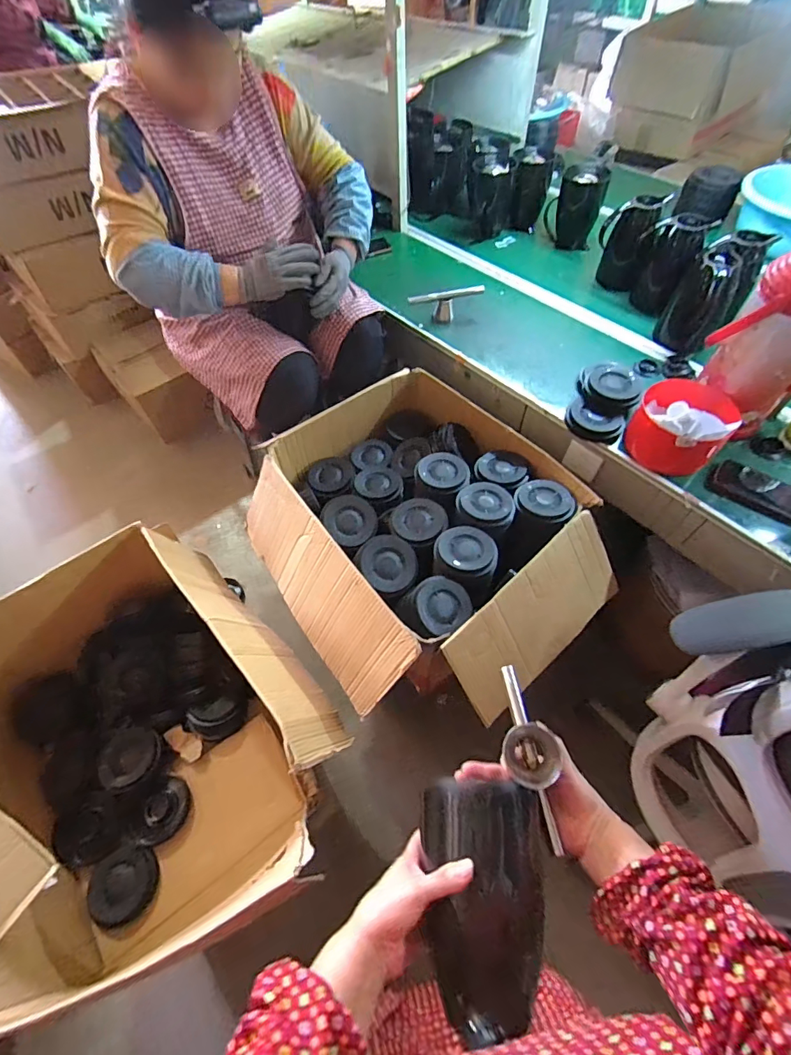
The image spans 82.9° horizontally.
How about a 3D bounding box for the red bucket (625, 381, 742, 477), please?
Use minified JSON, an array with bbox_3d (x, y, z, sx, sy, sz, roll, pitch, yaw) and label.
[{"bbox_3d":[0.572,-0.197,0.914,0.165,0.185,0.165,-1,58,2],"label":"red bucket"}]

